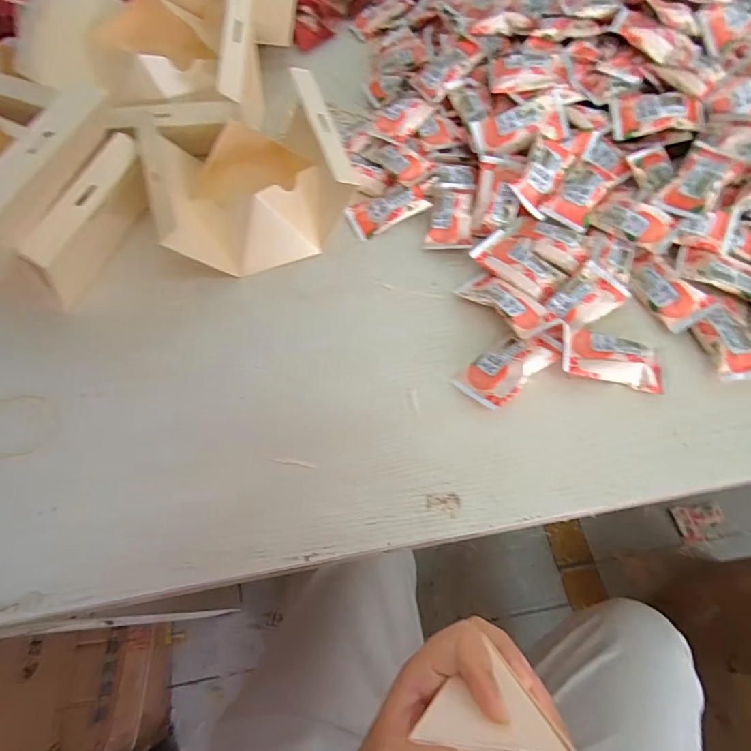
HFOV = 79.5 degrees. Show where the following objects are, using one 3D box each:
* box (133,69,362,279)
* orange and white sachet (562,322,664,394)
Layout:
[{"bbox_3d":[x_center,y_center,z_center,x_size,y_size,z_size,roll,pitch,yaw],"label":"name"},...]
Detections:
[{"bbox_3d":[-0.104,-0.160,0.369,0.152,0.070,0.123,-20,63,-7],"label":"box"},{"bbox_3d":[0.164,-0.012,0.314,0.068,0.015,0.037,12,70,6],"label":"orange and white sachet"}]

